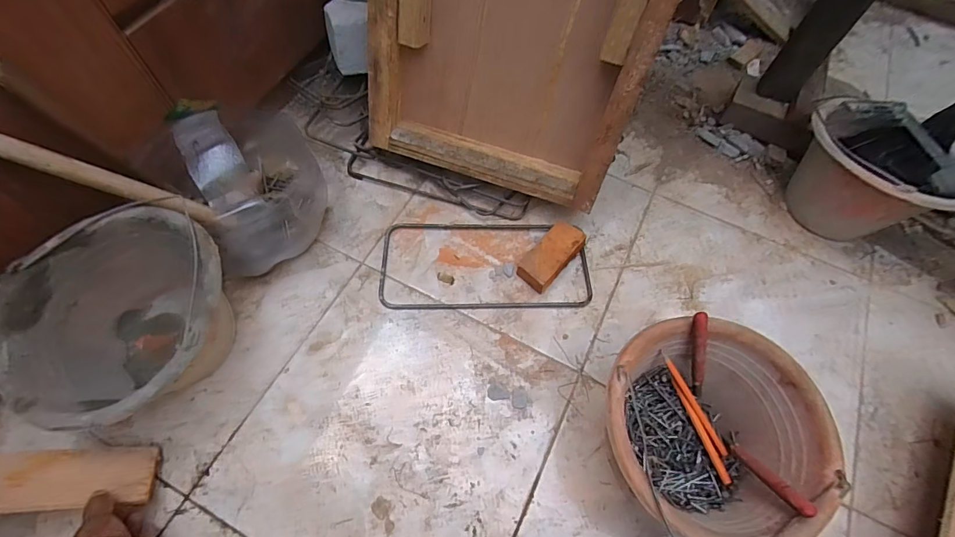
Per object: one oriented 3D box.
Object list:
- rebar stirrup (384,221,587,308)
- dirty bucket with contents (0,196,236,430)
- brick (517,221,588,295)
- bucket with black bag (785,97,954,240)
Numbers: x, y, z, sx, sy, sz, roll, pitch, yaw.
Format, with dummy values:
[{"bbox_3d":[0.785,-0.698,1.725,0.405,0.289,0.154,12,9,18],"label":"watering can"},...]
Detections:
[{"bbox_3d":[0.013,-0.006,0.766,0.356,0.011,0.171,-2,63,-4],"label":"rebar stirrup"},{"bbox_3d":[-0.433,0.079,0.585,0.241,0.188,0.247,1,63,-2],"label":"dirty bucket with contents"},{"bbox_3d":[0.127,-0.023,0.752,0.062,0.047,0.126,38,67,16],"label":"brick"},{"bbox_3d":[0.690,-0.160,0.775,0.221,0.190,0.208,-11,64,-9],"label":"bucket with black bag"}]

